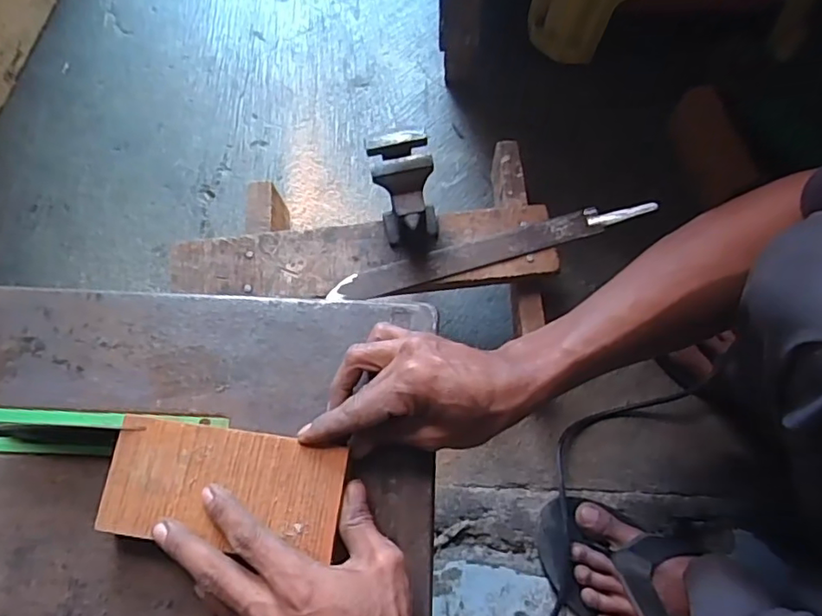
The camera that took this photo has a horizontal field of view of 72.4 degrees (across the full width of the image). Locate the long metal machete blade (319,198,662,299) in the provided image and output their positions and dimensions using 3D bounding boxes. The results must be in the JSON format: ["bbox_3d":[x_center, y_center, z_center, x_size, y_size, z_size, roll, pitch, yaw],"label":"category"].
[{"bbox_3d":[0.087,-0.064,0.597,0.348,0.007,0.031,-16,74,-4],"label":"long metal machete blade"}]

